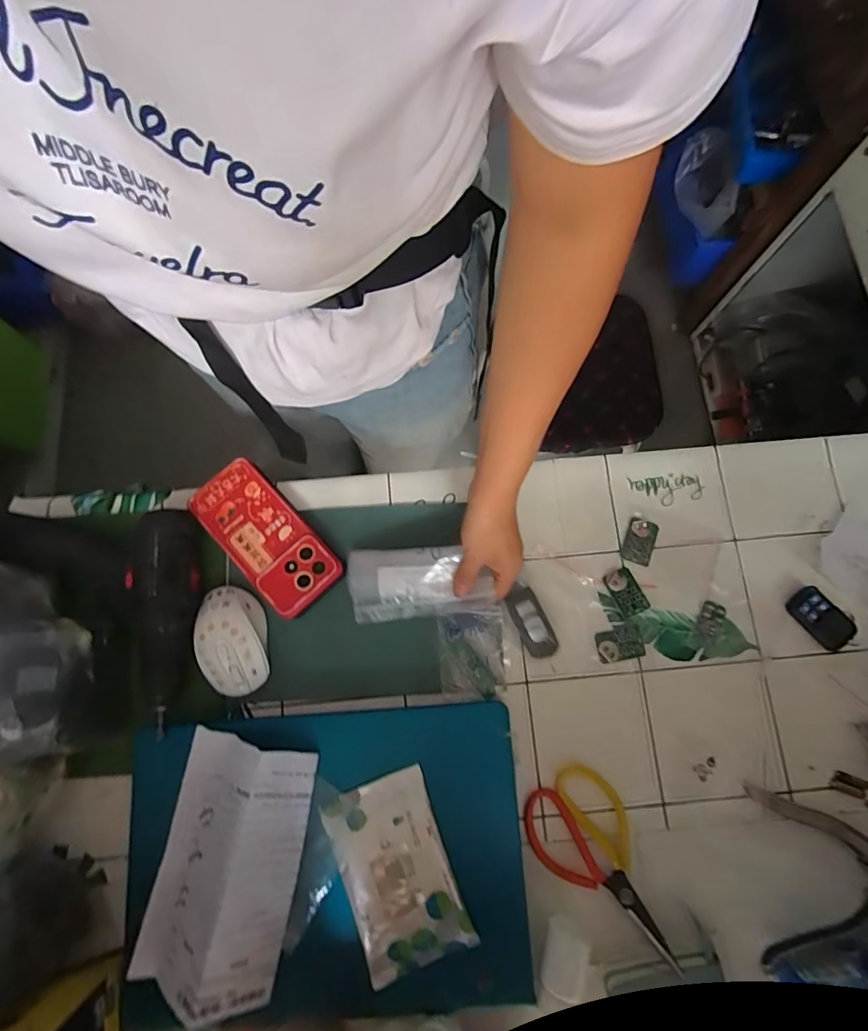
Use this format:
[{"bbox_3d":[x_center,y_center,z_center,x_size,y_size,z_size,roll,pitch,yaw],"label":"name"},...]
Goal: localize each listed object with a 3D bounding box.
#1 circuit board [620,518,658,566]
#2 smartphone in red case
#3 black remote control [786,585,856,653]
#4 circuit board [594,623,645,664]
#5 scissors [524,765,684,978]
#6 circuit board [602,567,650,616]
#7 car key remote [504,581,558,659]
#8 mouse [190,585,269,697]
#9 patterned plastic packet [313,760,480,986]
[{"bbox_3d":[0.211,0.026,0.492,0.030,0.004,0.045,19,78,4],"label":"circuit board"},{"bbox_3d":[-0.168,0.021,0.477,0.078,0.011,0.160,-43,81,-8],"label":"smartphone in red case"},{"bbox_3d":[0.379,0.101,0.468,0.036,0.014,0.060,-39,80,-8],"label":"black remote control"},{"bbox_3d":[0.183,0.126,0.474,0.045,0.007,0.032,-11,78,-2],"label":"circuit board"},{"bbox_3d":[0.157,0.310,0.428,0.086,0.023,0.160,-41,80,-8],"label":"scissors"},{"bbox_3d":[0.192,0.077,0.479,0.029,0.007,0.045,-24,78,-5],"label":"circuit board"},{"bbox_3d":[0.094,0.103,0.468,0.029,0.012,0.071,-23,78,-5],"label":"car key remote"},{"bbox_3d":[-0.194,0.118,0.456,0.058,0.032,0.099,-11,78,-2],"label":"mouse"},{"bbox_3d":[-0.032,0.302,0.406,0.090,0.014,0.142,-21,78,-4],"label":"patterned plastic packet"}]

